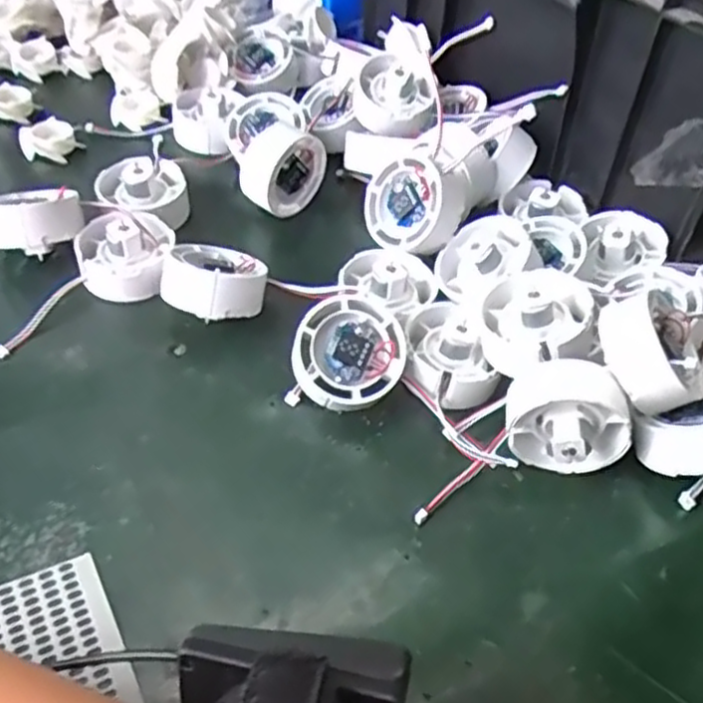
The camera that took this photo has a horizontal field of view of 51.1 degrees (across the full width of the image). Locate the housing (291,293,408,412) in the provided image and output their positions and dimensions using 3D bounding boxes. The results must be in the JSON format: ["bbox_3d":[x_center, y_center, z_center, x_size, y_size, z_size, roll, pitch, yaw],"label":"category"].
[{"bbox_3d":[-0.002,0.002,0.370,0.053,0.026,0.054,14,78,-4],"label":"housing"}]

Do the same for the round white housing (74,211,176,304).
[{"bbox_3d":[-0.130,-0.059,0.421,0.051,0.028,0.053,0,48,-4],"label":"round white housing"}]

